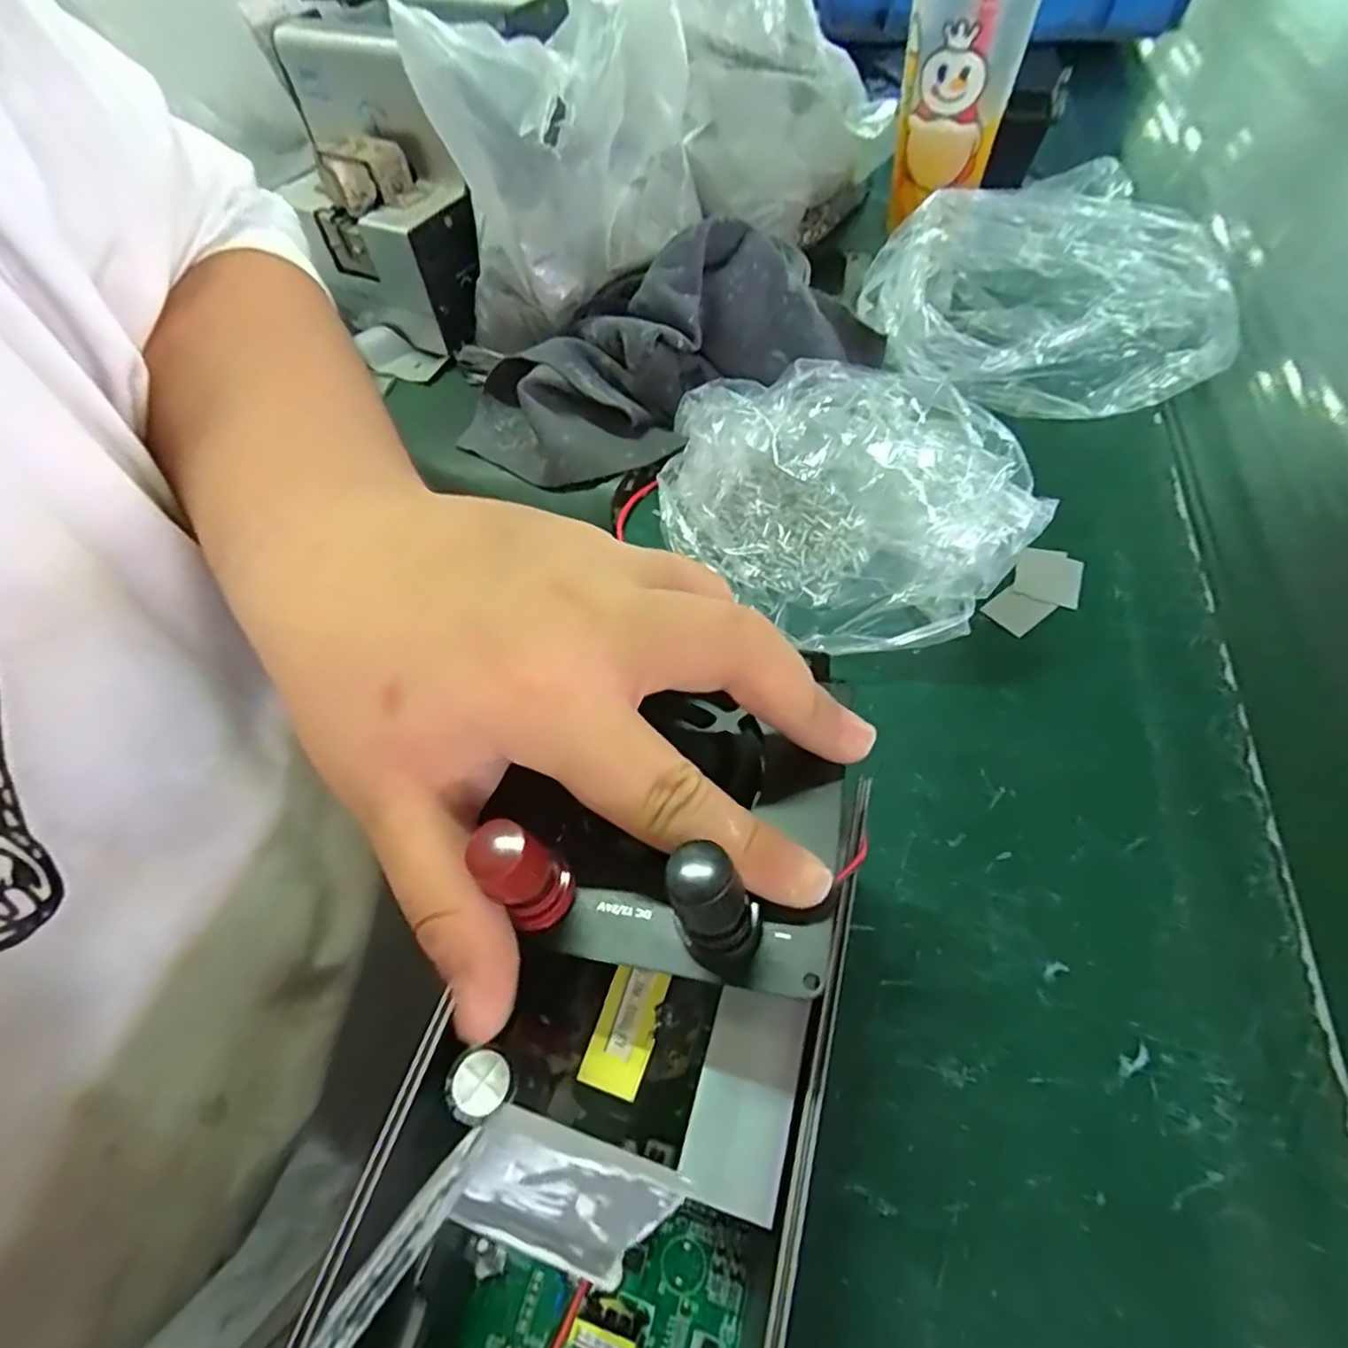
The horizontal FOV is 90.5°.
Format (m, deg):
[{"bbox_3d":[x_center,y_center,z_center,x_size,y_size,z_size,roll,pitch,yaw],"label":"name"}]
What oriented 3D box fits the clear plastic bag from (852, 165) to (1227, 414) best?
[{"bbox_3d":[0.212,-0.209,0.375,0.181,0.074,0.130,33,64,22],"label":"clear plastic bag"}]

